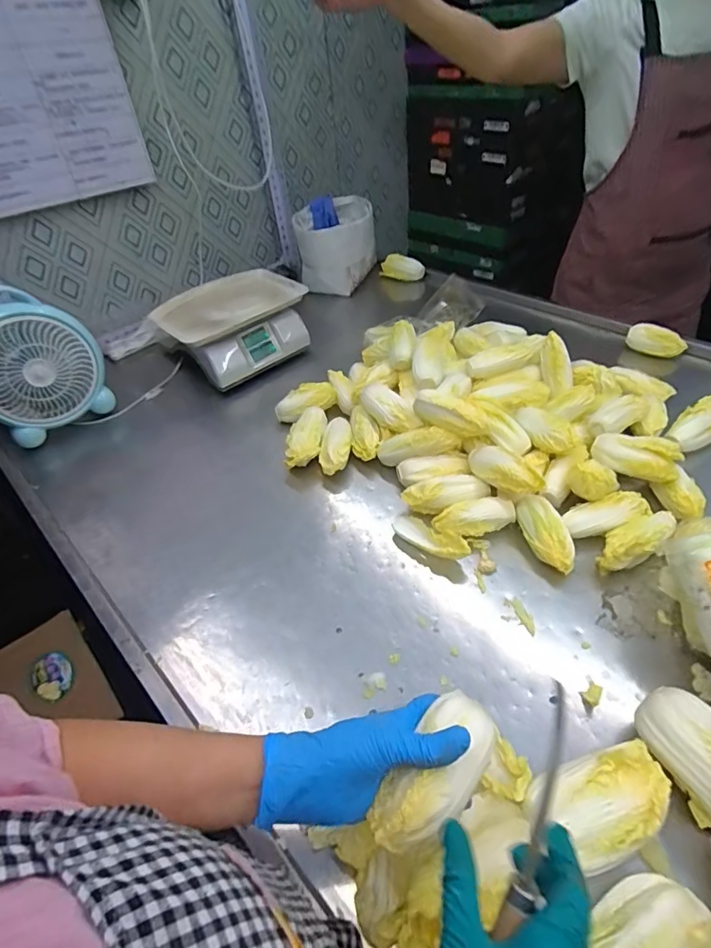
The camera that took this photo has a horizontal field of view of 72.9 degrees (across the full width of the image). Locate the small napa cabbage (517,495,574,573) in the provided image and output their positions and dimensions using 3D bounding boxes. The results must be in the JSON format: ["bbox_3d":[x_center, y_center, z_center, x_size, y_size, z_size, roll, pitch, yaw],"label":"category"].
[{"bbox_3d":[0.256,0.084,0.651,0.054,0.041,0.112,-5,44,2],"label":"small napa cabbage"}]

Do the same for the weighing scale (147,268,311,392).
[{"bbox_3d":[-0.262,-0.320,1.065,0.288,0.128,0.258,-34,50,-25],"label":"weighing scale"}]

